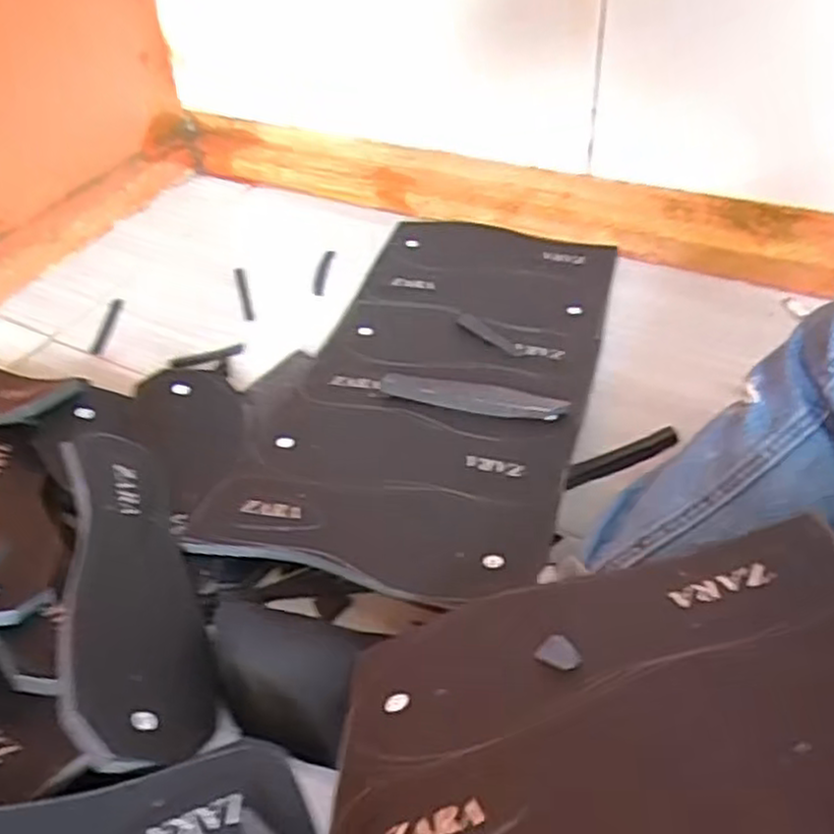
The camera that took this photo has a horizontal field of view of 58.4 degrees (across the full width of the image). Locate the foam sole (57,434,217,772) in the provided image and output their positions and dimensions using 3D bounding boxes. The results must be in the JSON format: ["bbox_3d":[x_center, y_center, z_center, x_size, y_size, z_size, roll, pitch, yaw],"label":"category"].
[{"bbox_3d":[-0.178,0.106,0.478,0.017,0.099,0.252,-41,44,12],"label":"foam sole"}]

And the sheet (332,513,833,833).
[{"bbox_3d":[0.079,0.127,0.339,0.258,0.010,0.171,-22,23,20],"label":"sheet"}]

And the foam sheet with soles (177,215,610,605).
[{"bbox_3d":[0.012,-0.055,0.676,0.276,0.045,0.496,10,47,15],"label":"foam sheet with soles"}]

